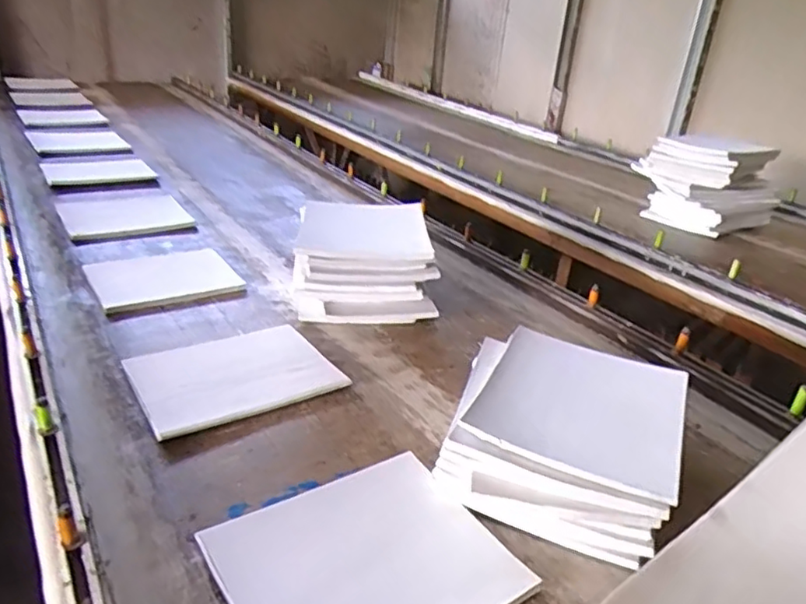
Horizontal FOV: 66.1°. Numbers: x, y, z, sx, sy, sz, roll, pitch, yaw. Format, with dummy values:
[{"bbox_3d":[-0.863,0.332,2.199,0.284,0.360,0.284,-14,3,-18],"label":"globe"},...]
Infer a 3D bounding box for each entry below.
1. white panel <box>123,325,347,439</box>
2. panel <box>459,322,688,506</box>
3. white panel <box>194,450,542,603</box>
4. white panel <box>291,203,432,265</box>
[{"bbox_3d":[-0.250,0.101,0.908,0.263,0.019,0.210,-14,31,-31],"label":"white panel"},{"bbox_3d":[0.212,0.118,0.737,0.224,0.016,0.247,16,33,20],"label":"panel"},{"bbox_3d":[-0.040,0.259,0.621,0.255,0.011,0.226,-17,33,-30],"label":"white panel"},{"bbox_3d":[-0.067,-0.123,1.074,0.219,0.027,0.228,1,31,-5],"label":"white panel"}]

